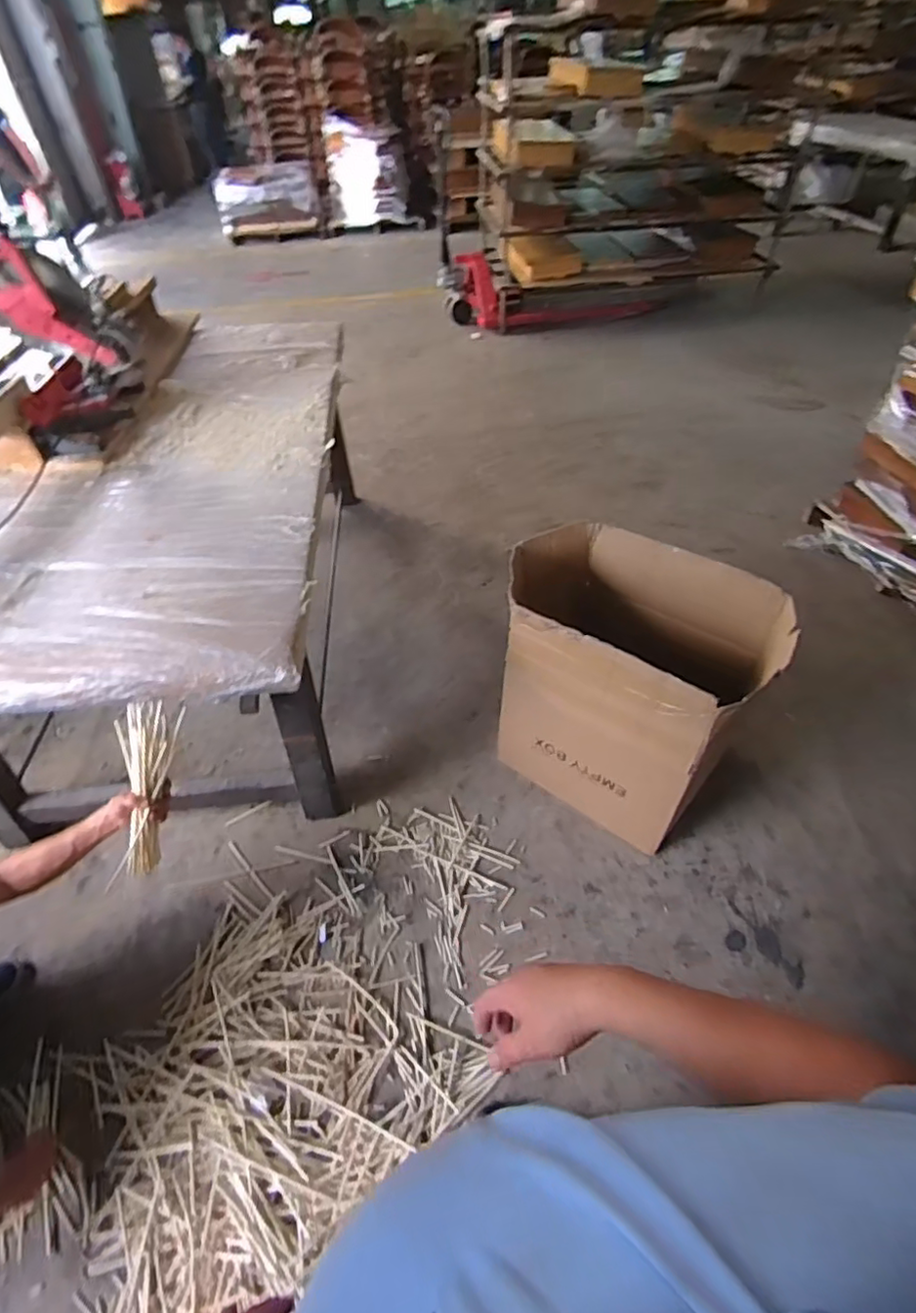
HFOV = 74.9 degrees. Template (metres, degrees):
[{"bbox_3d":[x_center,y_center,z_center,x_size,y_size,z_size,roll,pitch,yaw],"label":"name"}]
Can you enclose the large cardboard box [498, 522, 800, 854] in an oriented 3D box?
[{"bbox_3d":[0.417,0.054,1.630,0.693,0.576,0.477,27,54,24],"label":"large cardboard box"}]

